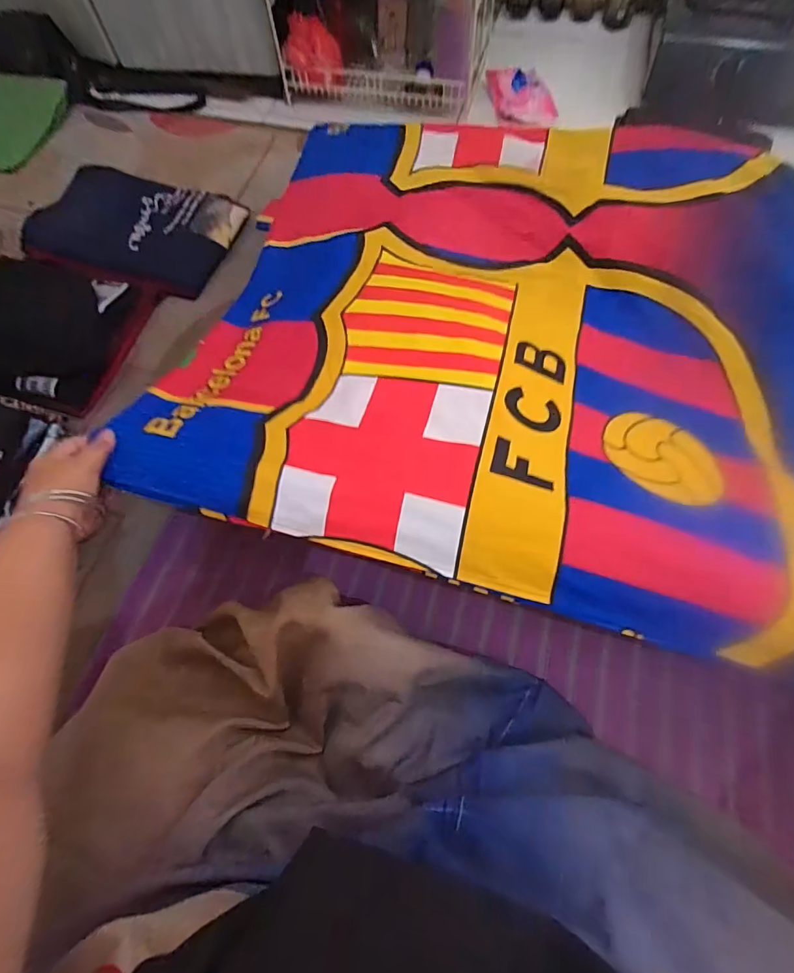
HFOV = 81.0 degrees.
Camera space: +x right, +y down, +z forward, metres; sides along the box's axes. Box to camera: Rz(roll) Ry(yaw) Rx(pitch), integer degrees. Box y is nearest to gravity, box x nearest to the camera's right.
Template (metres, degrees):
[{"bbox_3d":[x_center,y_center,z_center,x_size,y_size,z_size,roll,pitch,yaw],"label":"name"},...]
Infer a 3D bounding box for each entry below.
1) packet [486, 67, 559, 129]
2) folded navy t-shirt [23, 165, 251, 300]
[{"bbox_3d":[0.253,-0.794,0.936,0.115,0.036,0.169,-11,67,-4],"label":"packet"},{"bbox_3d":[-0.442,-0.444,0.799,0.320,0.025,0.194,13,82,-5],"label":"folded navy t-shirt"}]

